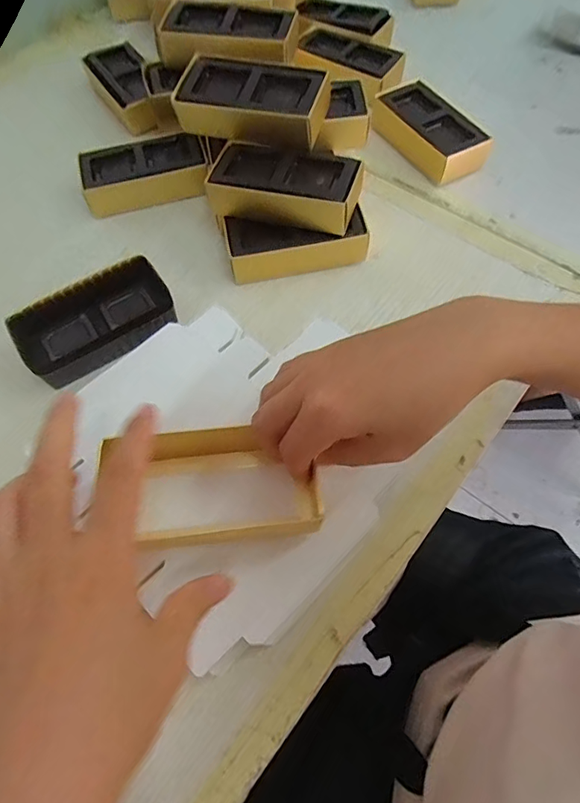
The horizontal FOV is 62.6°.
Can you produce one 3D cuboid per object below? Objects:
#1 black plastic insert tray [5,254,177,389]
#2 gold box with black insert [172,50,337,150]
[{"bbox_3d":[-0.148,-0.060,0.372,0.115,0.033,0.061,-32,67,-14],"label":"black plastic insert tray"},{"bbox_3d":[-0.031,-0.244,0.387,0.116,0.031,0.055,14,64,9],"label":"gold box with black insert"}]

